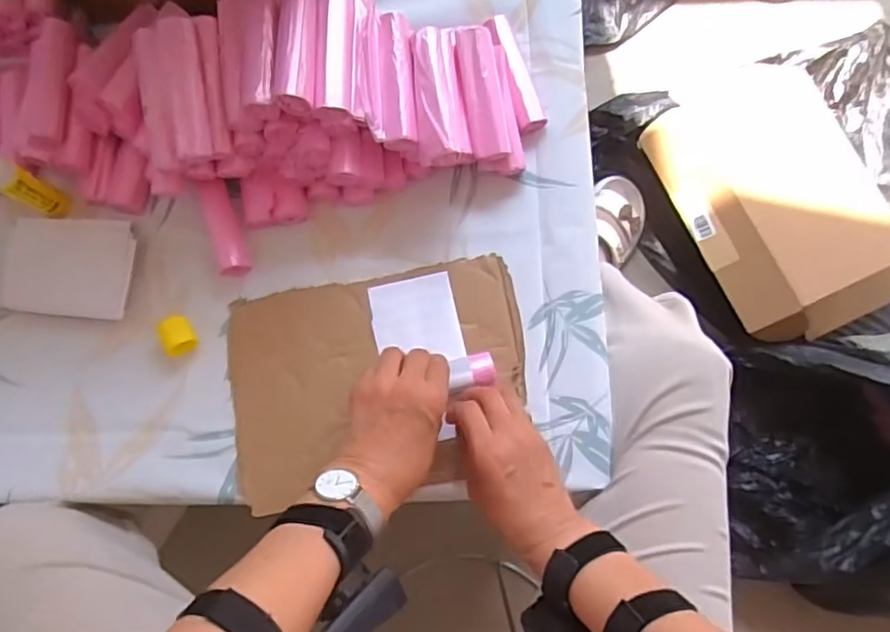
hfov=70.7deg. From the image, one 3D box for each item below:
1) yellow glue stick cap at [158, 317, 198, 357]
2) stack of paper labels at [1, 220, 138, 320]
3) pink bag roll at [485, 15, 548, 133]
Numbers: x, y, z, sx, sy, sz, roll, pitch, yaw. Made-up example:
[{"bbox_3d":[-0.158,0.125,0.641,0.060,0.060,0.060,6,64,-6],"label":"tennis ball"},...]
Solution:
[{"bbox_3d":[-0.246,0.018,0.581,0.026,0.019,0.033,-27,81,-3],"label":"yellow glue stick cap"},{"bbox_3d":[-0.356,-0.047,0.598,0.111,0.008,0.093,3,80,2],"label":"stack of paper labels"},{"bbox_3d":[0.069,-0.244,0.624,0.029,0.023,0.125,-19,80,-2],"label":"pink bag roll"}]

